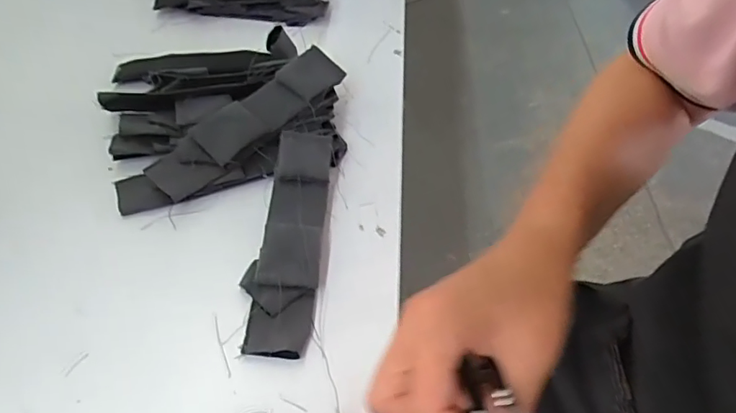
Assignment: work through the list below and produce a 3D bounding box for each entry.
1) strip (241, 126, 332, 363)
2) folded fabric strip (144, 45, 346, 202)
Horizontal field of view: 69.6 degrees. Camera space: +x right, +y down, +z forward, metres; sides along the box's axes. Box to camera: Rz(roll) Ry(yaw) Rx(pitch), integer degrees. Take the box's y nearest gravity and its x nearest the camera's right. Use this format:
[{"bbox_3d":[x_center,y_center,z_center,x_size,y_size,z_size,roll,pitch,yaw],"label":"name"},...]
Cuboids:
[{"bbox_3d":[-0.060,0.018,0.411,0.052,0.032,0.200,4,48,1],"label":"strip"},{"bbox_3d":[-0.103,-0.078,0.465,0.048,0.013,0.190,43,69,8],"label":"folded fabric strip"}]

